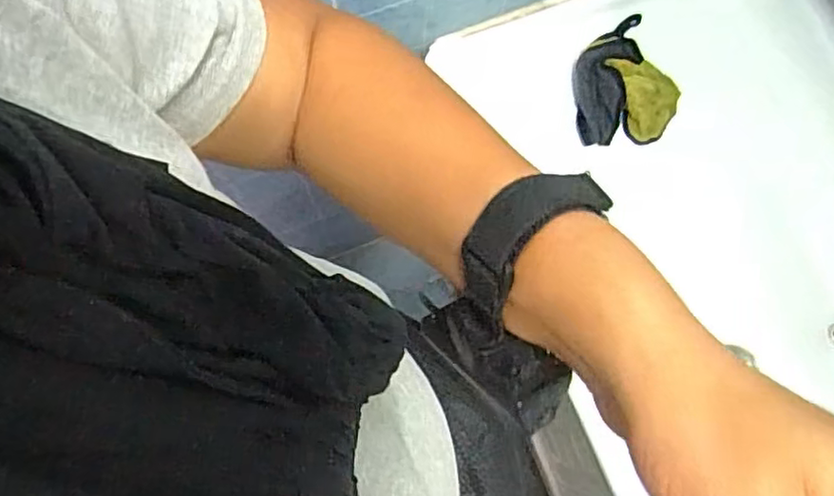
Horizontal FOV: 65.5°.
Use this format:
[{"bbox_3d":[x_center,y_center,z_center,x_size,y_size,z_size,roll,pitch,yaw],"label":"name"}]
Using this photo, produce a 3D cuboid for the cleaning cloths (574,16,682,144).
[{"bbox_3d":[0.245,-0.195,0.772,0.125,0.075,0.137,-29,78,-7],"label":"cleaning cloths"}]

